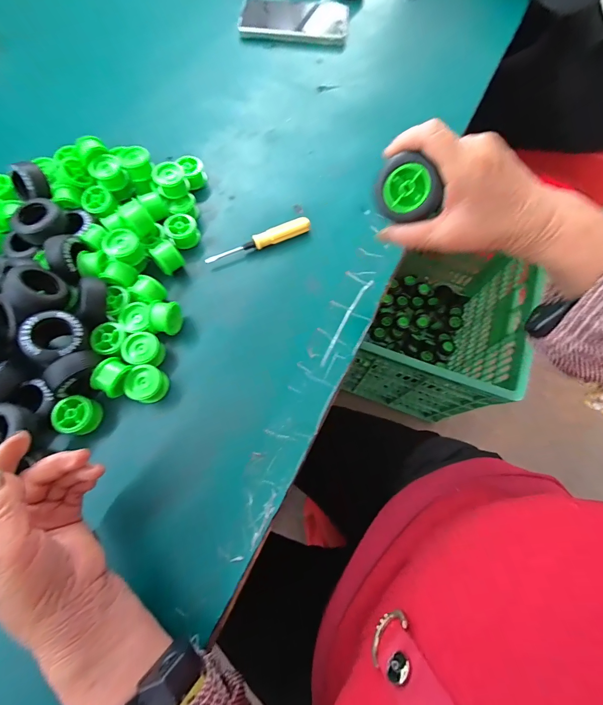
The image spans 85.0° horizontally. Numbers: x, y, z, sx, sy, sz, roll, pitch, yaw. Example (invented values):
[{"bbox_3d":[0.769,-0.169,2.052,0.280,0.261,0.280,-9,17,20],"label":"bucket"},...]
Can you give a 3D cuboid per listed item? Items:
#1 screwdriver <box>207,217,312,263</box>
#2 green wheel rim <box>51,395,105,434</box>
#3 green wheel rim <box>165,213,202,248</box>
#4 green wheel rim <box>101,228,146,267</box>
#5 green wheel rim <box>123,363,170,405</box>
[{"bbox_3d":[-0.047,-0.125,0.378,0.124,0.020,0.015,-25,74,-7],"label":"screwdriver"},{"bbox_3d":[-0.209,0.060,0.311,0.032,0.028,0.032,0,73,0],"label":"green wheel rim"},{"bbox_3d":[-0.136,-0.140,0.379,0.034,0.028,0.035,-33,75,-9],"label":"green wheel rim"},{"bbox_3d":[-0.183,-0.109,0.340,0.033,0.020,0.032,-33,74,-9],"label":"green wheel rim"},{"bbox_3d":[-0.149,0.031,0.322,0.033,0.028,0.033,0,73,0],"label":"green wheel rim"}]

